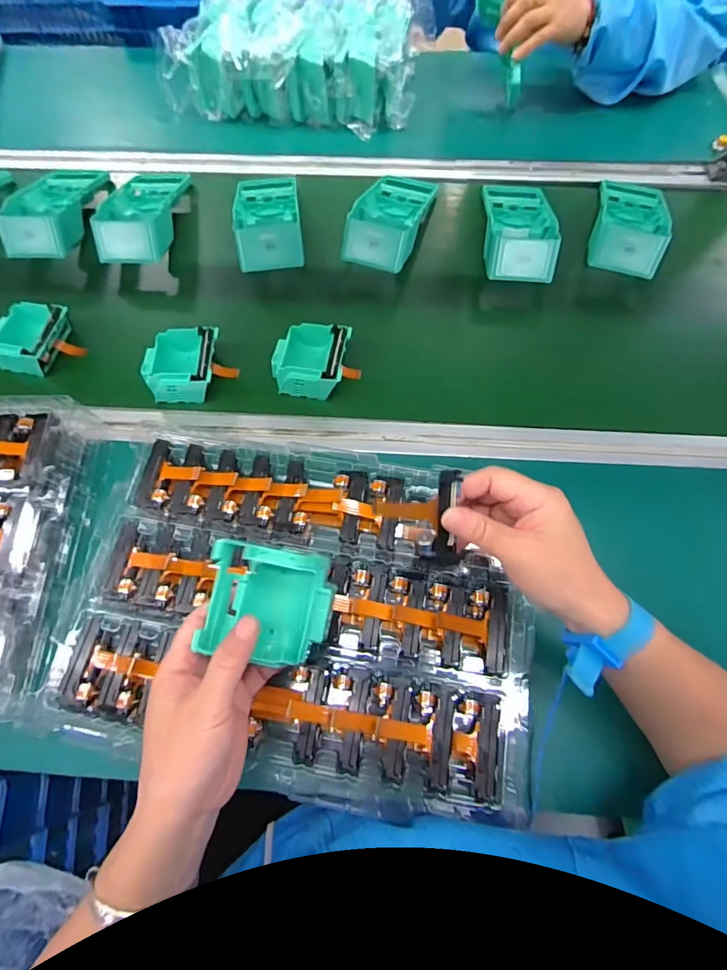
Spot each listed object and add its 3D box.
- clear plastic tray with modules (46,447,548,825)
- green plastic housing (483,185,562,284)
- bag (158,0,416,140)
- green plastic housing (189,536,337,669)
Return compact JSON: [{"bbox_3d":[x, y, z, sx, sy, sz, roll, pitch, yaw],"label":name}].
[{"bbox_3d":[-0.045,0.101,0.383,0.362,0.035,0.262,9,68,5],"label":"clear plastic tray with modules"},{"bbox_3d":[0.201,-0.335,0.589,0.090,0.042,0.190,6,55,3],"label":"green plastic housing"},{"bbox_3d":[-0.100,-0.672,0.711,0.370,0.105,0.238,10,68,5],"label":"bag"},{"bbox_3d":[-0.061,0.079,0.311,0.082,0.045,0.079,7,91,-1],"label":"green plastic housing"}]

